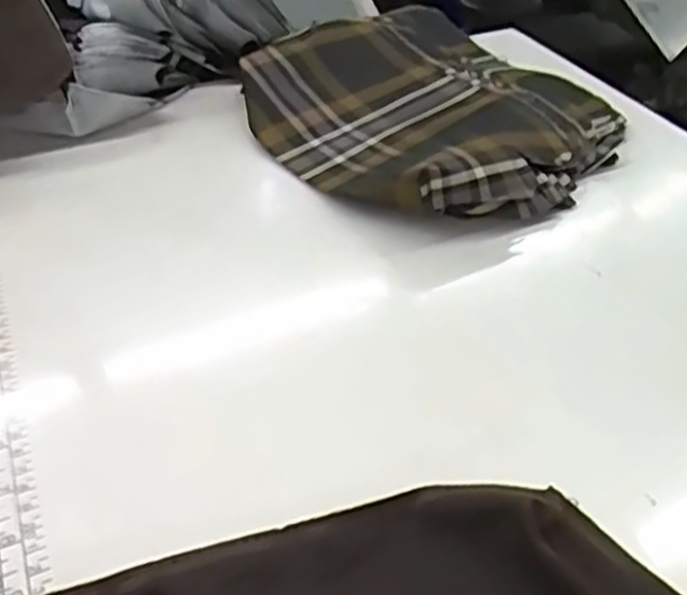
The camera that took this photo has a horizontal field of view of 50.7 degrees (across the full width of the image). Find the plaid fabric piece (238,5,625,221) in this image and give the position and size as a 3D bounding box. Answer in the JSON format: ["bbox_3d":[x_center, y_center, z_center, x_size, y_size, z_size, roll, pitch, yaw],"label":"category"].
[{"bbox_3d":[0.064,-0.145,0.543,0.240,0.051,0.267,-27,48,-28],"label":"plaid fabric piece"}]

